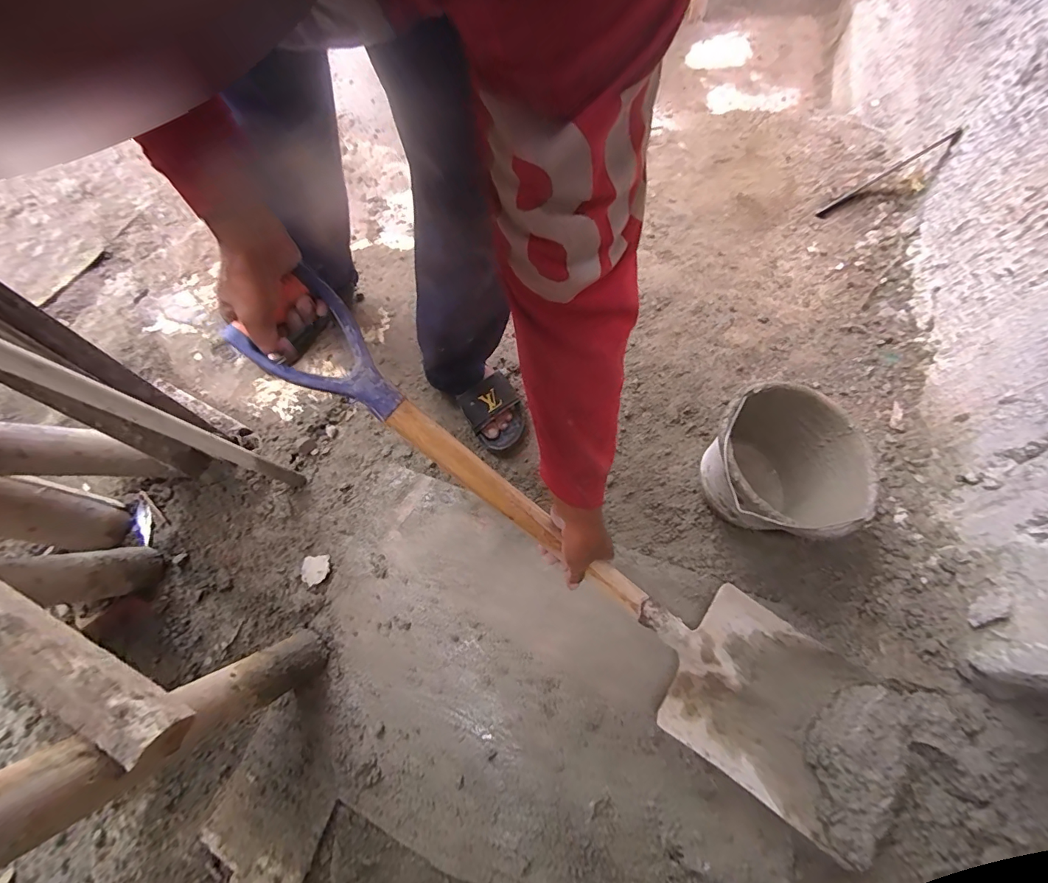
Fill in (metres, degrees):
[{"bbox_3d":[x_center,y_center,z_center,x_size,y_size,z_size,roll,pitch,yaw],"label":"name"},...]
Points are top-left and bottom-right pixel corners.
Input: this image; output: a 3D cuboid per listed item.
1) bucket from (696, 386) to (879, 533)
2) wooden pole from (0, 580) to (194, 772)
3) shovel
[{"bbox_3d":[0.404,0.046,0.712,0.226,0.175,0.228,-1,68,1],"label":"bucket"},{"bbox_3d":[-0.511,0.190,0.436,0.411,0.052,0.046,24,70,13],"label":"wooden pole"},{"bbox_3d":[0.111,0.149,0.552,0.943,0.100,0.218,43,73,-12],"label":"shovel"}]

